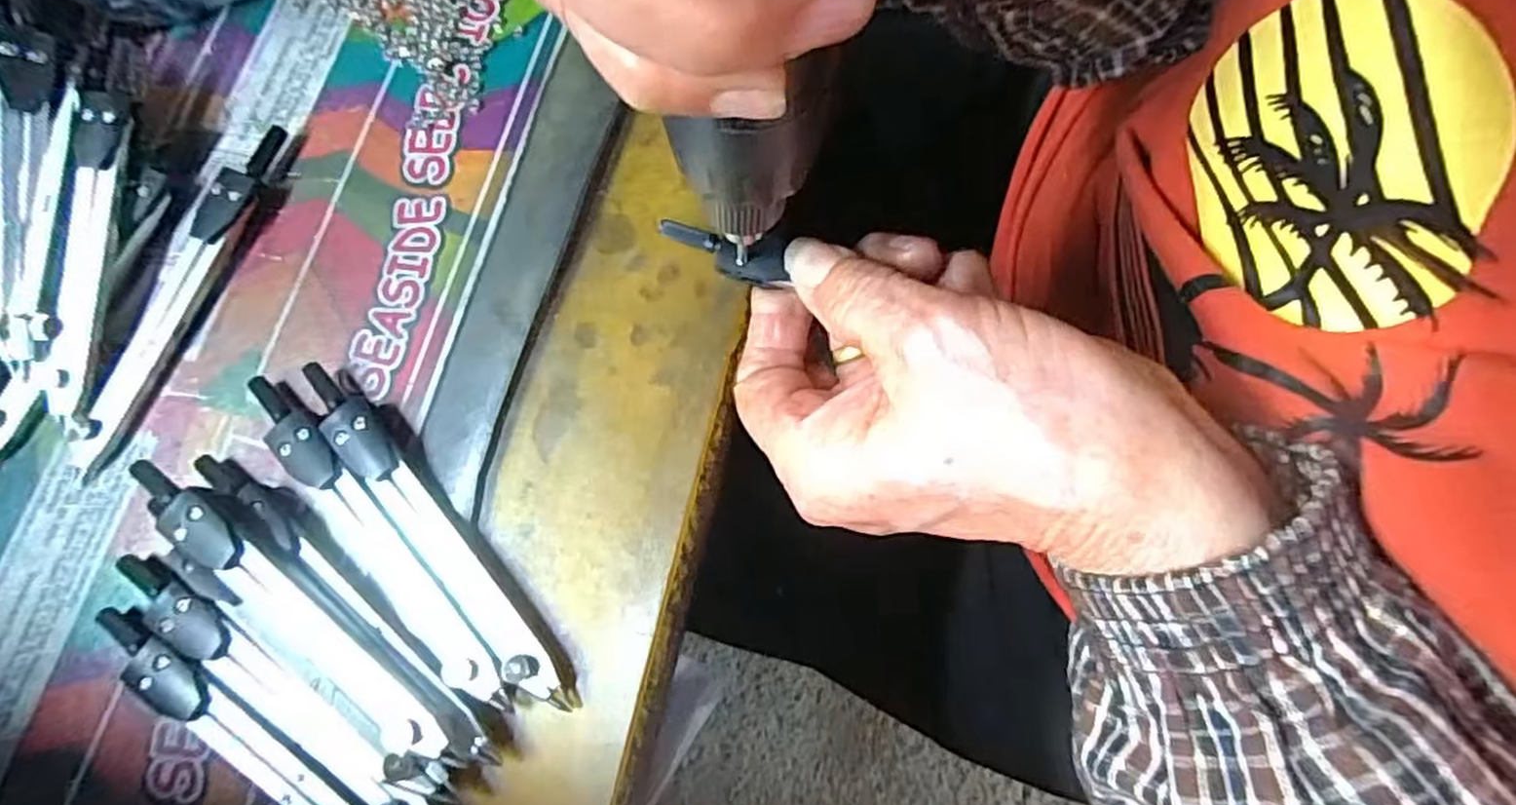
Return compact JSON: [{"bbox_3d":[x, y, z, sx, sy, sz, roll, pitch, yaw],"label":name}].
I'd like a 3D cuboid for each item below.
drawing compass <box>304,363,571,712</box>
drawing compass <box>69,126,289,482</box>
[{"bbox_3d":[-0.087,0.033,0.192,0.015,0.010,0.111,-38,76,-6],"label":"drawing compass"},{"bbox_3d":[-0.172,-0.033,0.216,0.014,0.009,0.113,23,78,10],"label":"drawing compass"}]

